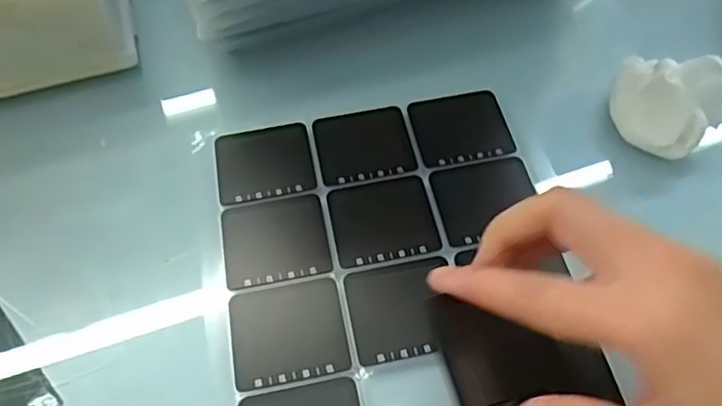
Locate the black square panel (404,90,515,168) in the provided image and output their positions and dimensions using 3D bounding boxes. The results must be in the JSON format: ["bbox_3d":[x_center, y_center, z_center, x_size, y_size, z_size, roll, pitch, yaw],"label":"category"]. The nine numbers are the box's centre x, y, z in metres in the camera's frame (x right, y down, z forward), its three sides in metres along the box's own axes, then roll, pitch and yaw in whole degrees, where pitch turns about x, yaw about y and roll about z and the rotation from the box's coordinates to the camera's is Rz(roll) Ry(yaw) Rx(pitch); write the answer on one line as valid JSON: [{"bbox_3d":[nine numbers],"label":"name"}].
[{"bbox_3d":[0.060,-0.046,0.368,0.055,0.004,0.051,-11,58,-4],"label":"black square panel"}]

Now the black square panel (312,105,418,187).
[{"bbox_3d":[0.001,-0.036,0.363,0.055,0.004,0.051,-12,58,-4],"label":"black square panel"}]

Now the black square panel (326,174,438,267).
[{"bbox_3d":[0.012,0.009,0.335,0.055,0.004,0.049,-11,58,-4],"label":"black square panel"}]

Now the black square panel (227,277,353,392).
[{"bbox_3d":[-0.036,0.063,0.303,0.055,0.004,0.050,-11,58,-4],"label":"black square panel"}]

